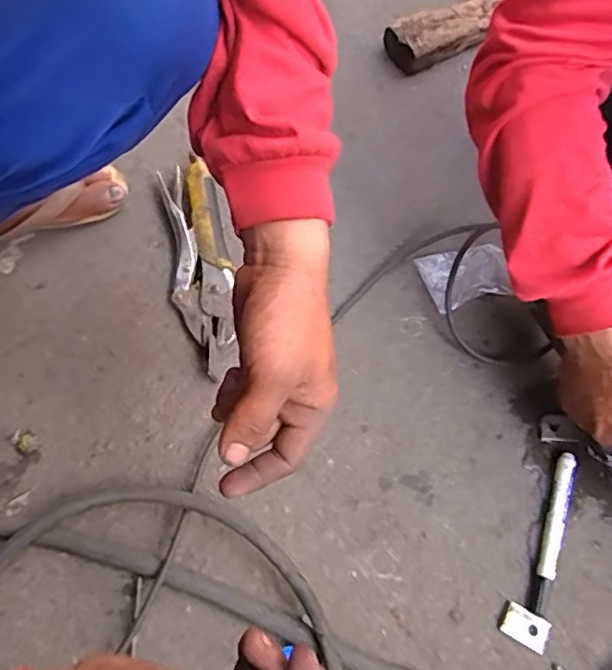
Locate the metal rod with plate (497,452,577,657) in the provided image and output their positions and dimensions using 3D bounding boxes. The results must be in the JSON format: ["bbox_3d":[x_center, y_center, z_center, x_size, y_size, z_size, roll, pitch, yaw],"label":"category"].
[{"bbox_3d":[0.208,0.181,0.520,0.035,0.017,0.163,25,65,4],"label":"metal rod with plate"}]

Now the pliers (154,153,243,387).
[{"bbox_3d":[-0.104,-0.072,0.599,0.067,0.035,0.238,-7,65,-8],"label":"pliers"}]

